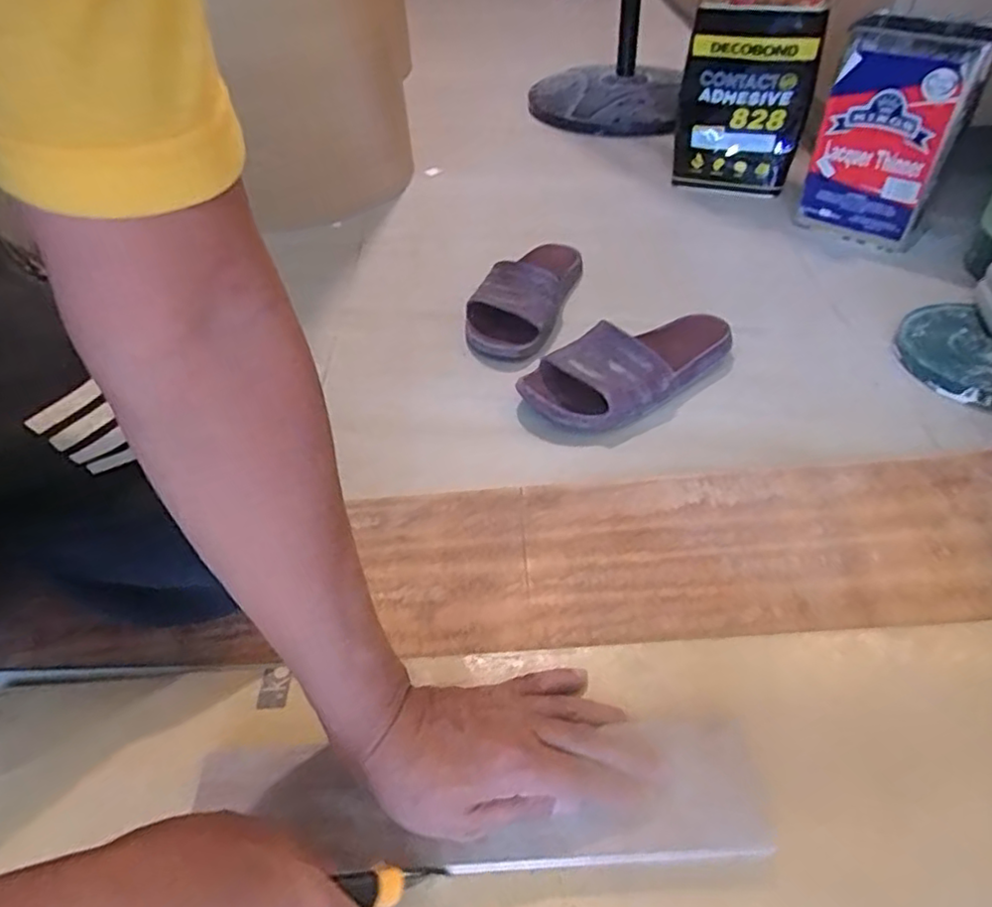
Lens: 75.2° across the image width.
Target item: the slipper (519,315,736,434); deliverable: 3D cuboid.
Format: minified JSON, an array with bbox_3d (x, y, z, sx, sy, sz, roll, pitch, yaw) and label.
[{"bbox_3d":[0.140,-0.097,0.661,0.233,0.068,0.110,-29,50,-23],"label":"slipper"}]

